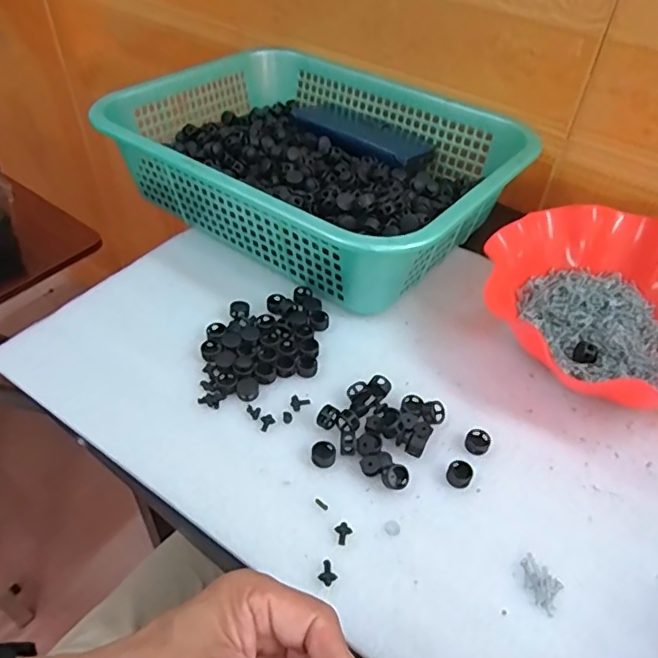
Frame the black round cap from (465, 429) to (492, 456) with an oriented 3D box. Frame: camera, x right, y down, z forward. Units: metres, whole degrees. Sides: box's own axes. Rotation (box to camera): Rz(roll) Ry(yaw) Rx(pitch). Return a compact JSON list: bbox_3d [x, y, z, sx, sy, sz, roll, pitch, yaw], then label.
[{"bbox_3d":[0.108,0.082,0.415,0.017,0.008,0.017,1,46,-1],"label":"black round cap"}]

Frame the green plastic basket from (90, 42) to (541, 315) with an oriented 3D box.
[{"bbox_3d":[-0.011,-0.181,0.594,0.387,0.100,0.293,30,52,24],"label":"green plastic basket"}]

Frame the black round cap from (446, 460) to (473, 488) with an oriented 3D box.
[{"bbox_3d":[0.091,0.101,0.397,0.017,0.007,0.019,24,50,19],"label":"black round cap"}]

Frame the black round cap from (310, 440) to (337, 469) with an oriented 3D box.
[{"bbox_3d":[-0.004,0.088,0.402,0.017,0.007,0.019,1,46,-1],"label":"black round cap"}]

